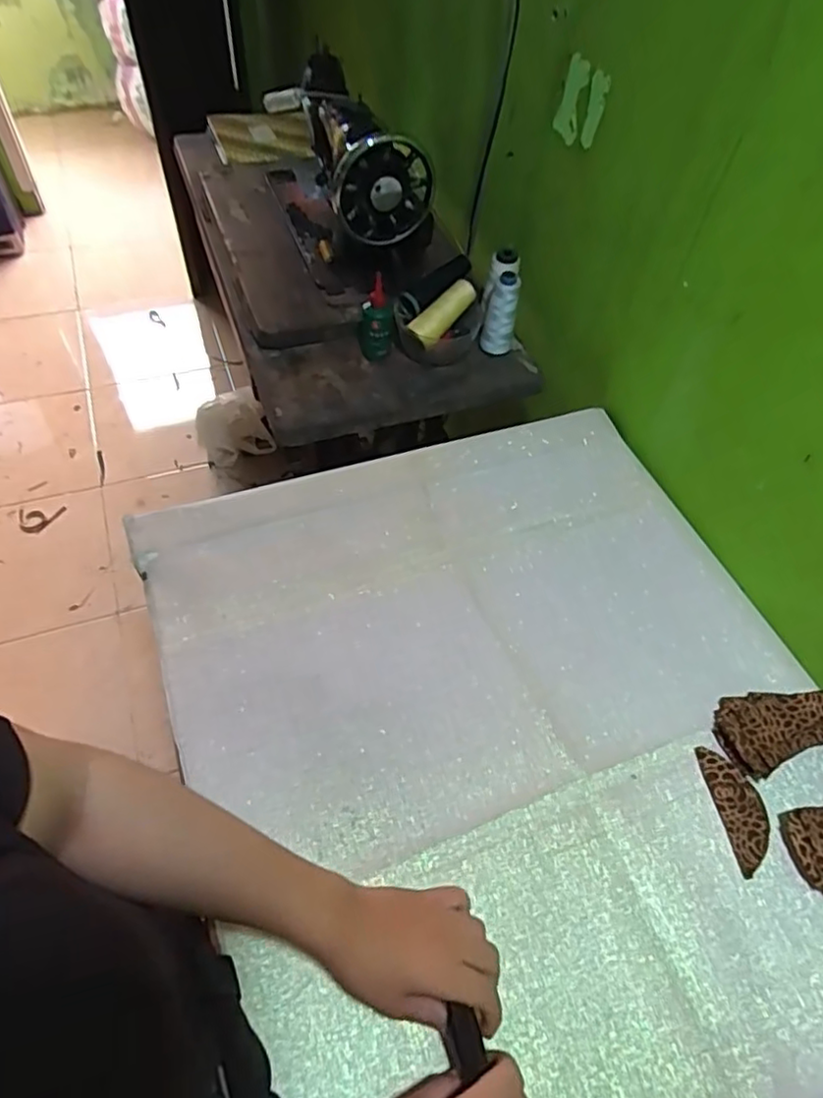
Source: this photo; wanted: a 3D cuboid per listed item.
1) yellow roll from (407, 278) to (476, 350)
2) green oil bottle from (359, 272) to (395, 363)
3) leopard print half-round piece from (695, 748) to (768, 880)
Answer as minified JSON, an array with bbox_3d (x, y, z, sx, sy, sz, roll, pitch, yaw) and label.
[{"bbox_3d":[0.046,-0.324,0.871,0.106,0.035,0.035,-44,66,-5],"label":"yellow roll"},{"bbox_3d":[-0.048,-0.316,0.875,0.048,0.110,0.053,-2,54,-5],"label":"green oil bottle"},{"bbox_3d":[0.293,0.229,0.563,0.042,0.005,0.103,-5,55,-8],"label":"leopard print half-round piece"}]

